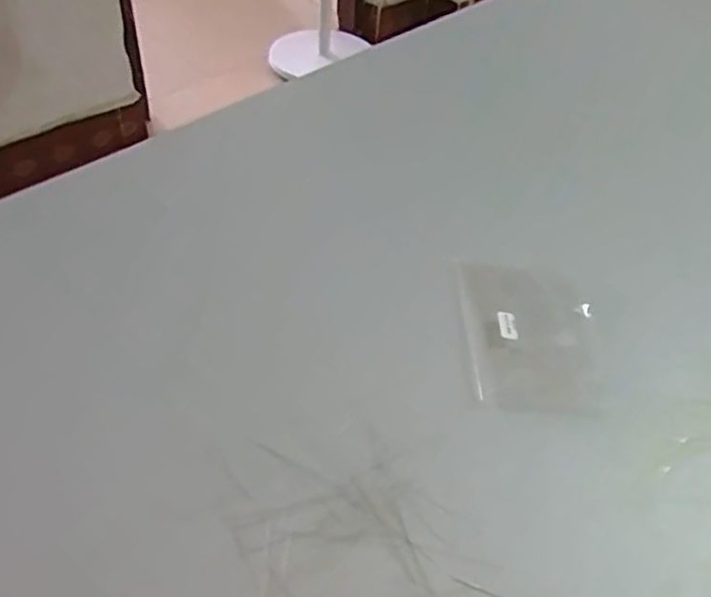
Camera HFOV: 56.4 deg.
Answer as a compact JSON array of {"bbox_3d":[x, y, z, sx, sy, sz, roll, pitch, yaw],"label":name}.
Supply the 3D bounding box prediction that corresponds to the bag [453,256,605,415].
[{"bbox_3d":[0.096,0.017,0.374,0.074,0.010,0.097,3,47,-2],"label":"bag"}]

